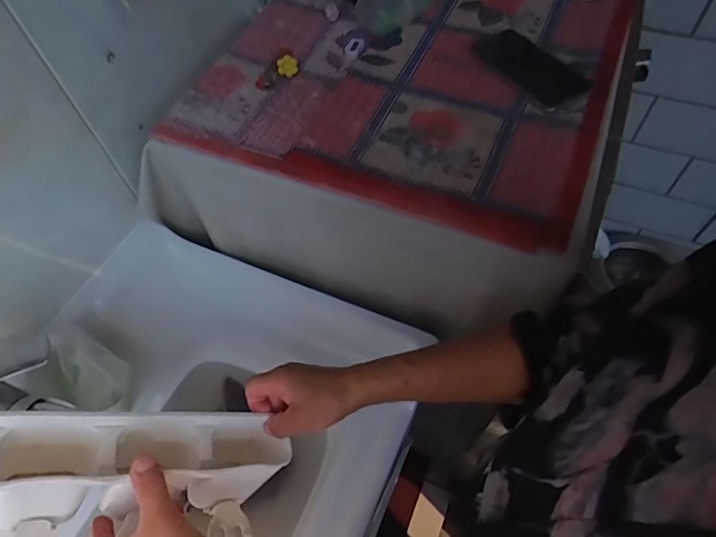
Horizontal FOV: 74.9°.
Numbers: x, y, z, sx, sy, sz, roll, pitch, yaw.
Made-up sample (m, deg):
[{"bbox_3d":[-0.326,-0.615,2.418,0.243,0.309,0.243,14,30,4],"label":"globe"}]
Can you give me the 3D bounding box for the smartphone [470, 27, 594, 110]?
[{"bbox_3d":[0.211,-0.257,0.582,0.077,0.007,0.158,-26,59,-13],"label":"smartphone"}]

